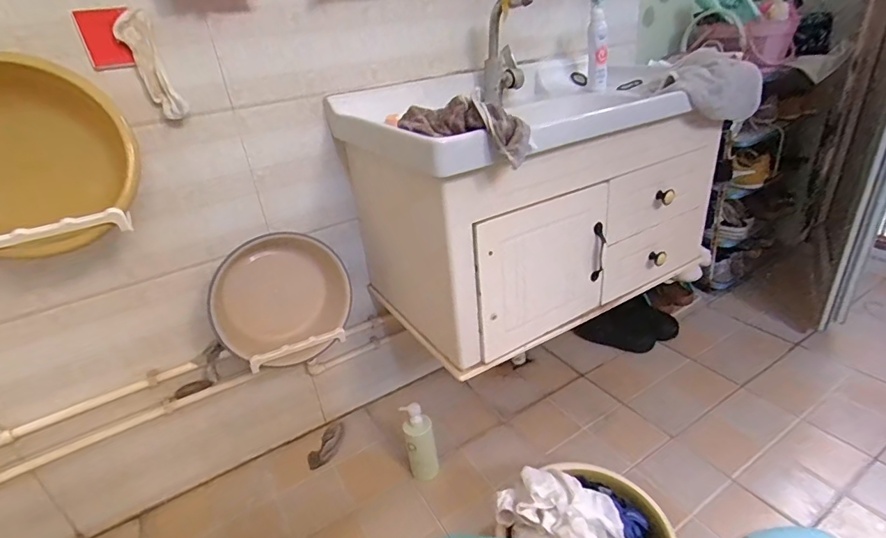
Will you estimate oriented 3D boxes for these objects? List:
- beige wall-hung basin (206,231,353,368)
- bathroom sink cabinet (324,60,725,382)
[{"bbox_3d":[-0.347,0.064,1.008,0.282,0.272,0.123,-19,12,-18],"label":"beige wall-hung basin"},{"bbox_3d":[0.202,-0.181,1.094,0.730,0.482,0.493,-21,32,-25],"label":"bathroom sink cabinet"}]

